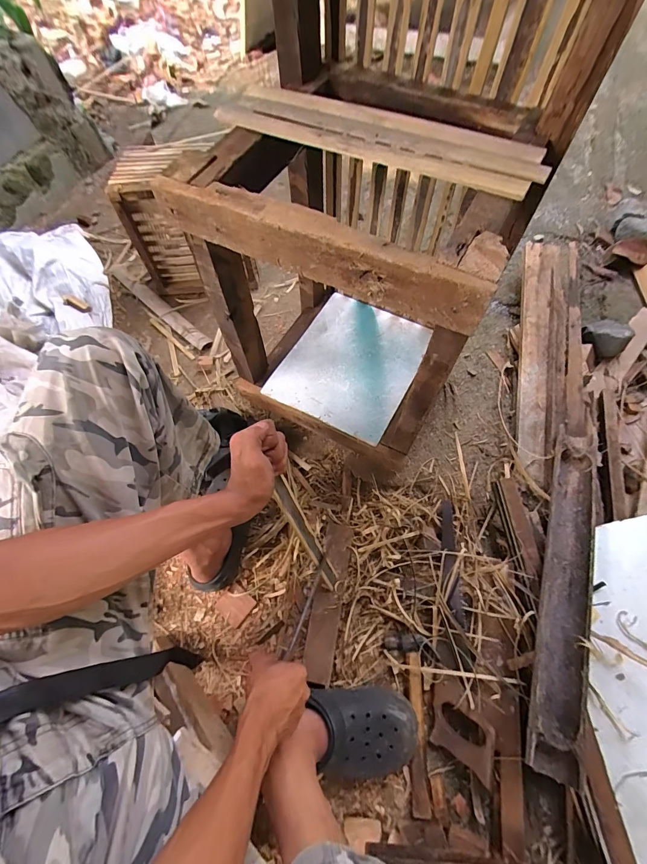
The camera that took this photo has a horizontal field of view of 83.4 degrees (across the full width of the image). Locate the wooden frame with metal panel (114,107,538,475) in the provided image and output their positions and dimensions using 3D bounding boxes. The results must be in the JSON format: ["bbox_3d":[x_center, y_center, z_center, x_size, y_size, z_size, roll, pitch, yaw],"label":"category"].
[{"bbox_3d":[0.044,-0.230,0.648,0.422,0.479,0.360,16,66,11],"label":"wooden frame with metal panel"}]

